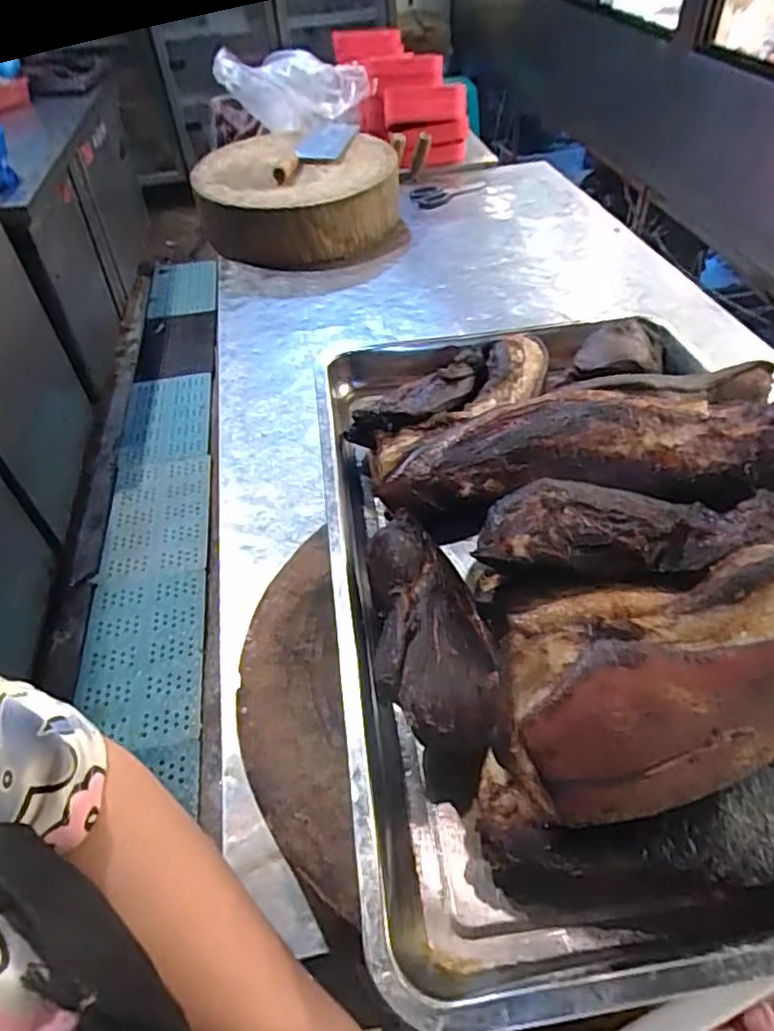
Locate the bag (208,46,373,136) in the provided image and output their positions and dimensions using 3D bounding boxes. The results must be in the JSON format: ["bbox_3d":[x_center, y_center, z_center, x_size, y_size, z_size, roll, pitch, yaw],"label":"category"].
[{"bbox_3d":[-0.193,-0.861,1.267,0.299,0.155,0.181,-6,48,-3],"label":"bag"}]

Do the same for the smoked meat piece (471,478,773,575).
[{"bbox_3d":[0.162,0.006,0.407,0.200,0.032,0.057,-2,48,1],"label":"smoked meat piece"}]

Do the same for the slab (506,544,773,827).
[{"bbox_3d":[0.157,0.079,0.321,0.194,0.072,0.106,-10,48,-6],"label":"slab"}]

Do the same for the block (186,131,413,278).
[{"bbox_3d":[-0.167,-0.616,1.209,0.379,0.157,0.367,-3,48,0],"label":"block"}]

